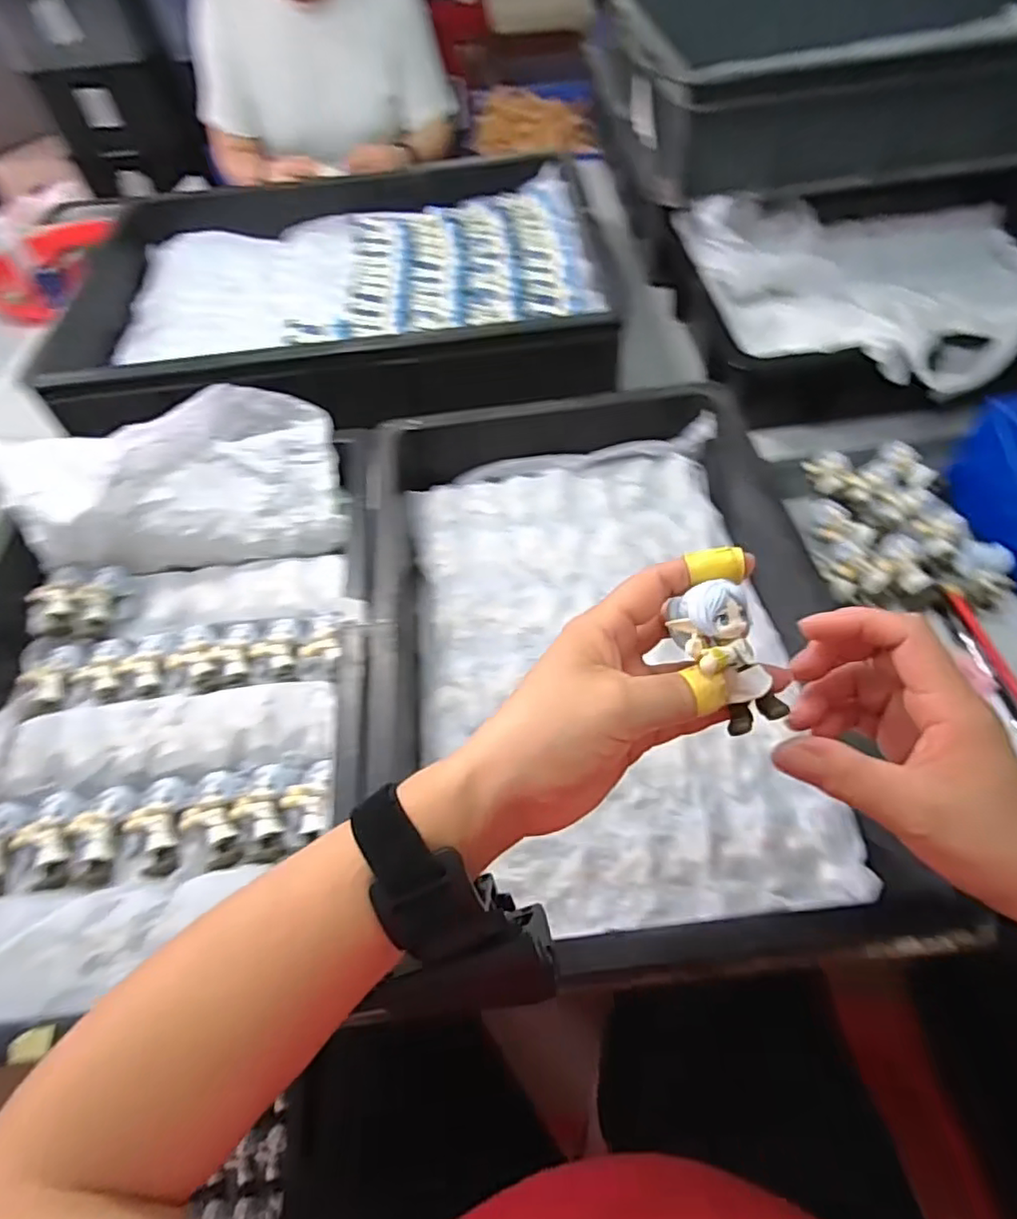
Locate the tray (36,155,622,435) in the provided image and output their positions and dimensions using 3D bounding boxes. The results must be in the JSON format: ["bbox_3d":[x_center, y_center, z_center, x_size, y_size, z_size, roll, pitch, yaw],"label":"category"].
[{"bbox_3d":[-0.196,-0.377,0.756,0.587,0.089,0.436,-6,54,0],"label":"tray"}]

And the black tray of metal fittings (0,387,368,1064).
[{"bbox_3d":[-0.267,0.039,0.488,0.336,0.108,0.482,-9,54,-2],"label":"black tray of metal fittings"}]

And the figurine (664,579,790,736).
[{"bbox_3d":[0.090,0.021,0.264,0.031,0.021,0.062,-28,91,-15],"label":"figurine"}]

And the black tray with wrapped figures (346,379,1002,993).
[{"bbox_3d":[0.065,0.014,0.485,0.325,0.094,0.458,-7,54,0],"label":"black tray with wrapped figures"}]

